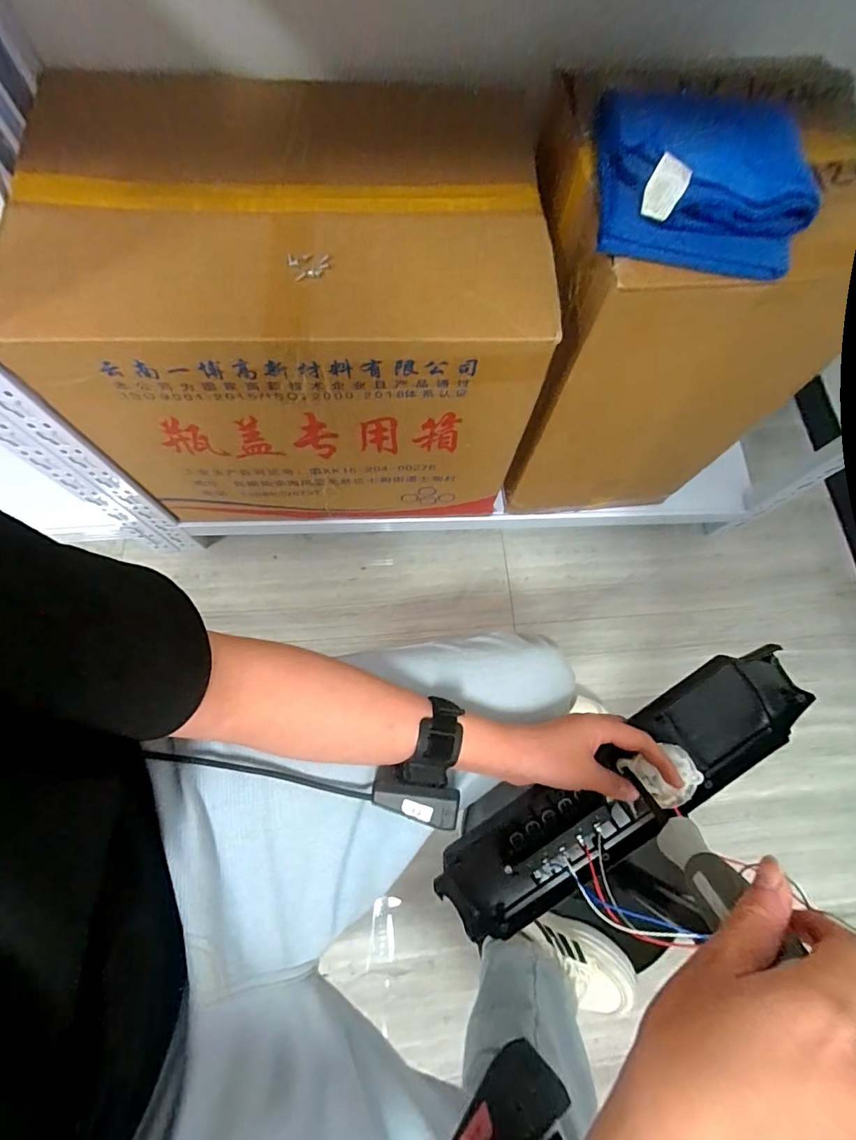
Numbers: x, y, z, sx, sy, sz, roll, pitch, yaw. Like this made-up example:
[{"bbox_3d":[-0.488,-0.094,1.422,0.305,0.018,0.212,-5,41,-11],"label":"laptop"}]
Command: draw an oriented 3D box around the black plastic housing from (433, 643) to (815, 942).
[{"bbox_3d":[0.172,0.197,0.438,0.358,0.049,0.105,-35,76,1],"label":"black plastic housing"}]

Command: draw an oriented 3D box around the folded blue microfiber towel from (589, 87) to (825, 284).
[{"bbox_3d":[0.243,-0.362,0.425,0.187,0.056,0.202,7,72,0],"label":"folded blue microfiber towel"}]

